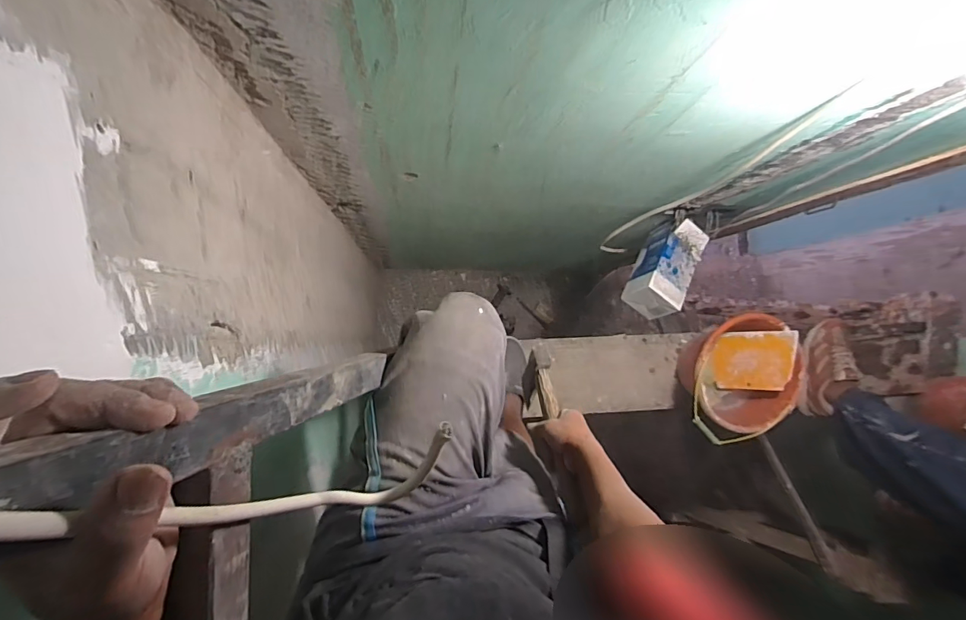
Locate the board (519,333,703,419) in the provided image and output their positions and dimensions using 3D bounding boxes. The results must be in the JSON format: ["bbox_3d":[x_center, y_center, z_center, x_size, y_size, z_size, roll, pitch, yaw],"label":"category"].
[{"bbox_3d":[0.360,0.188,1.369,0.476,0.039,0.221,-1,90,-12],"label":"board"}]

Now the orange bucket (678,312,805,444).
[{"bbox_3d":[0.651,0.175,1.245,0.275,0.207,0.287,0,88,-6],"label":"orange bucket"}]

